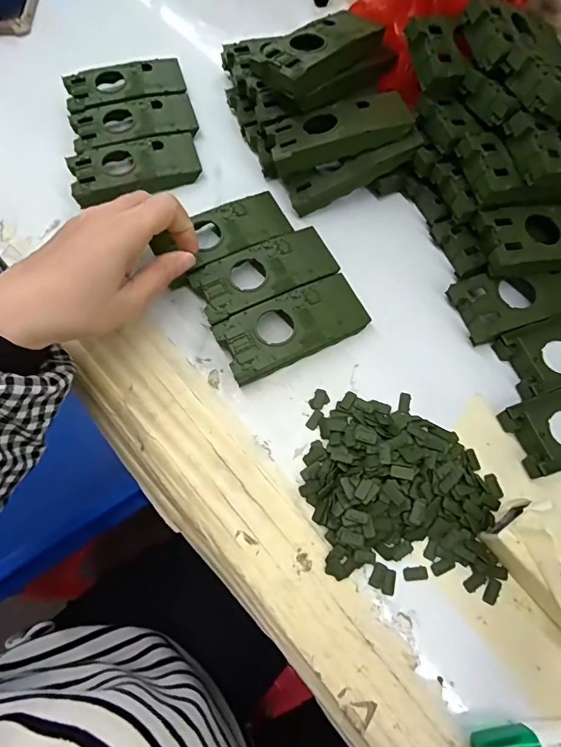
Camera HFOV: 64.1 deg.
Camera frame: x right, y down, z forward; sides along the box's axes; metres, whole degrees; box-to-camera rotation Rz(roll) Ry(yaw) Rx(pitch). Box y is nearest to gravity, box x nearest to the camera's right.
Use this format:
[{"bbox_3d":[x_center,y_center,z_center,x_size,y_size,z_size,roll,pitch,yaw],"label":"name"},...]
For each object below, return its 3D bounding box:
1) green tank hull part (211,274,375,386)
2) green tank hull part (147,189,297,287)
[{"bbox_3d":[0.009,-0.033,0.317,0.102,0.016,0.048,-28,71,-8],"label":"green tank hull part"},{"bbox_3d":[-0.043,-0.107,0.344,0.099,0.012,0.047,-28,74,-8],"label":"green tank hull part"}]

